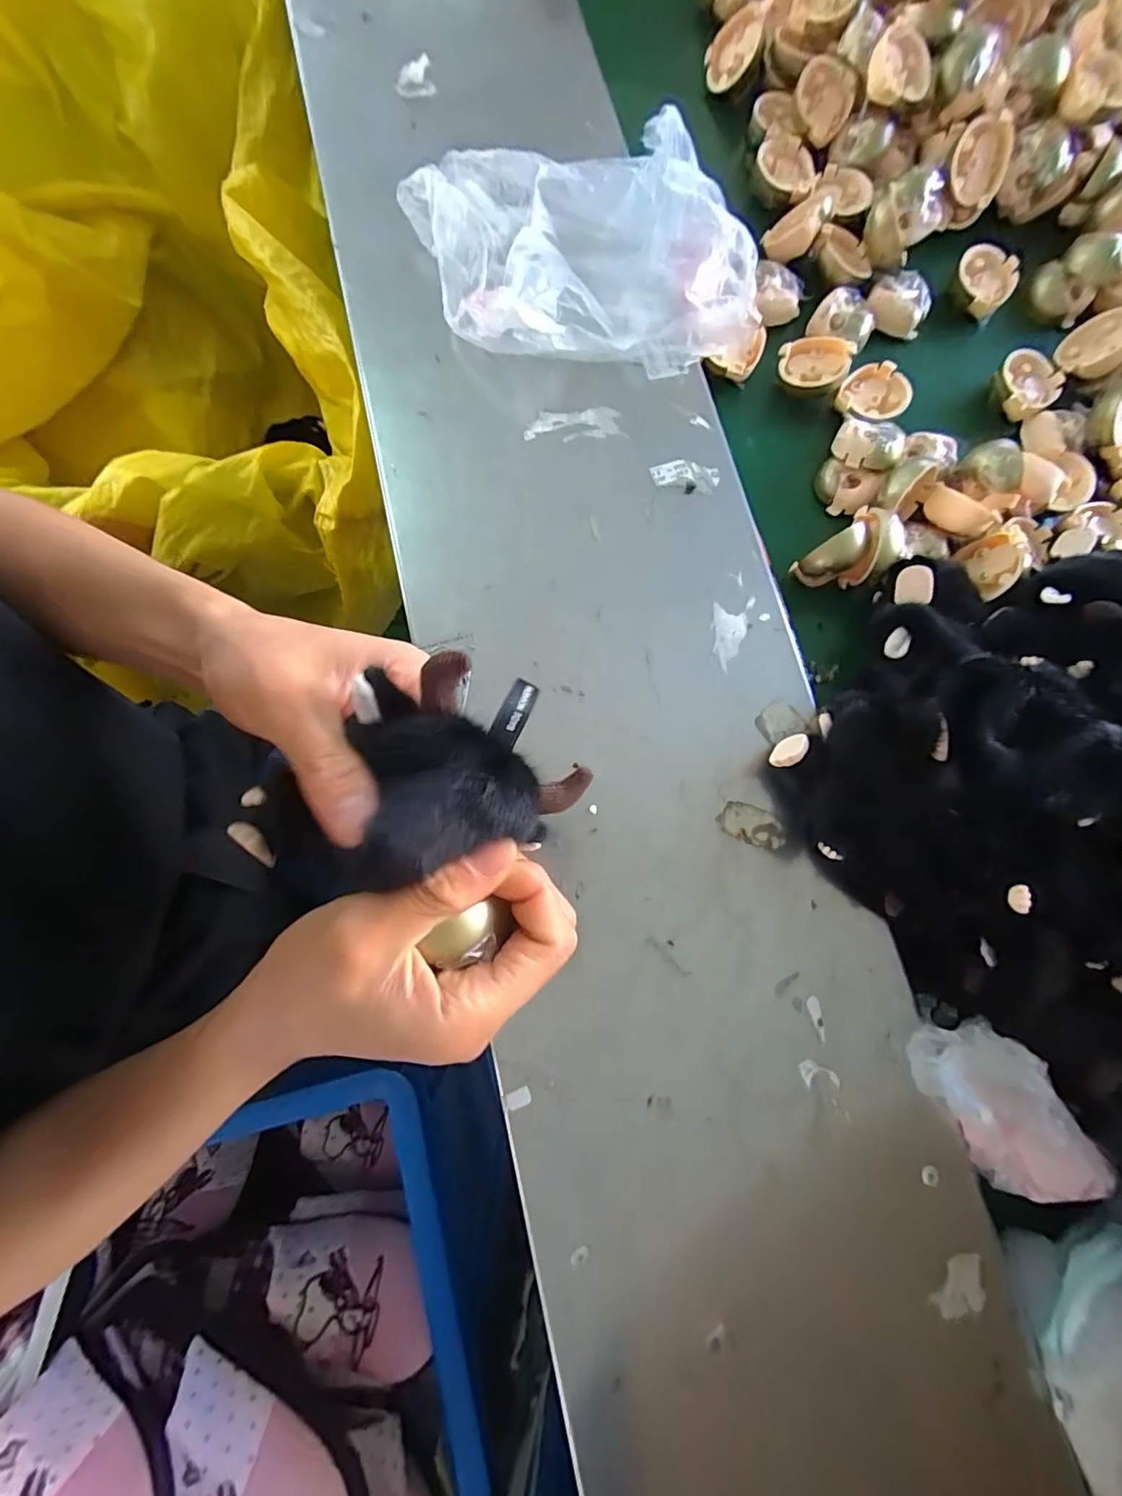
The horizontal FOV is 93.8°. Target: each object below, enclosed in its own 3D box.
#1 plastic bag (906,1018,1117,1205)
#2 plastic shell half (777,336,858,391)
[{"bbox_3d":[0.237,0.193,0.277,0.055,0.032,0.104,-37,81,-7],"label":"plastic bag"},{"bbox_3d":[0.190,-0.291,0.392,0.050,0.016,0.048,0,78,0],"label":"plastic shell half"}]

